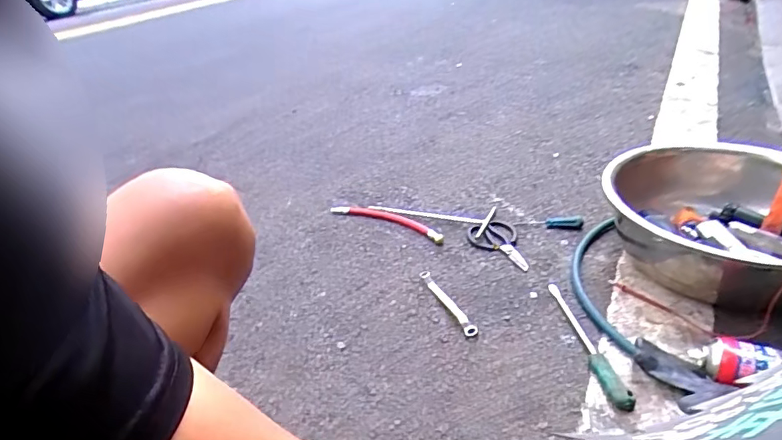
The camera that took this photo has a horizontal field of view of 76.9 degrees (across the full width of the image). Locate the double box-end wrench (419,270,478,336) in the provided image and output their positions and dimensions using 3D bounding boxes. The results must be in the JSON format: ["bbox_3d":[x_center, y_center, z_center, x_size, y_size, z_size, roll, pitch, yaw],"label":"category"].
[{"bbox_3d":[0.101,0.146,0.909,0.024,0.015,0.203,-18,33,-17],"label":"double box-end wrench"}]

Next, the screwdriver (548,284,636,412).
[{"bbox_3d":[0.305,0.185,0.776,0.028,0.021,0.266,-8,32,-1],"label":"screwdriver"}]

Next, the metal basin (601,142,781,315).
[{"bbox_3d":[0.612,0.000,0.904,0.369,0.153,0.329,-11,32,-6],"label":"metal basin"}]

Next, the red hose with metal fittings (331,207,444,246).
[{"bbox_3d":[-0.004,0.000,1.175,0.311,0.015,0.060,14,38,31],"label":"red hose with metal fittings"}]

